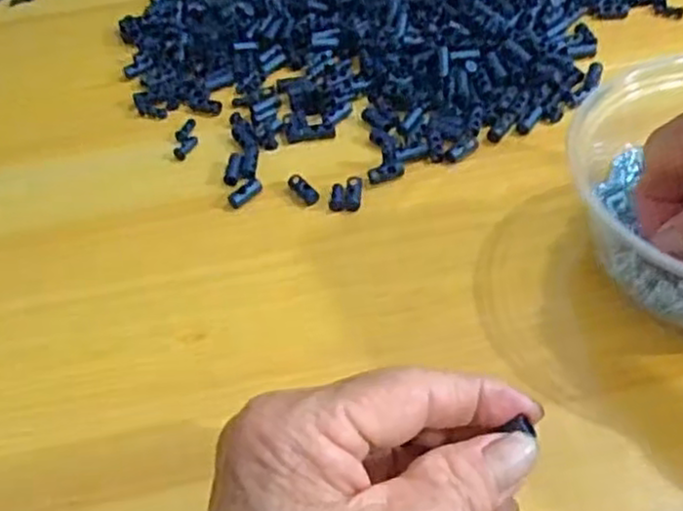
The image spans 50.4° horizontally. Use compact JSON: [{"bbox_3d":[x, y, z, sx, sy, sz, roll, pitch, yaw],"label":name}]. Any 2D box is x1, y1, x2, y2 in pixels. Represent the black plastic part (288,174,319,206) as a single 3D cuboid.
[{"bbox_3d":[-0.020,-0.034,0.368,0.009,0.004,0.022,-34,59,-20],"label":"black plastic part"}]

